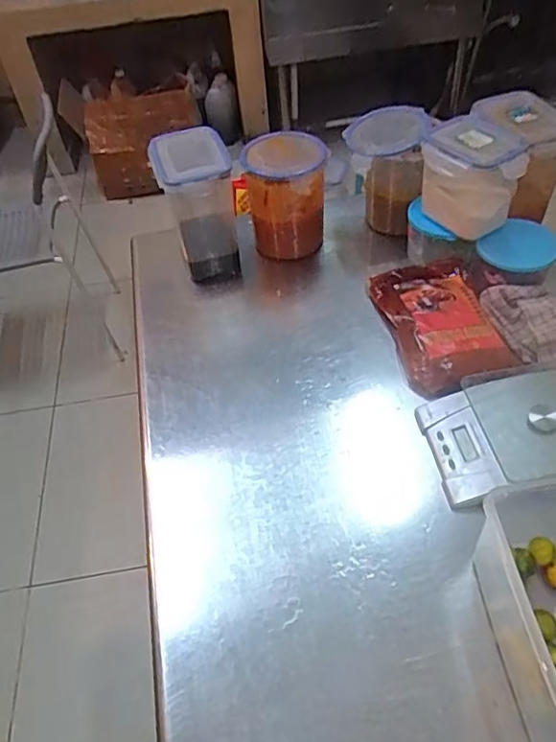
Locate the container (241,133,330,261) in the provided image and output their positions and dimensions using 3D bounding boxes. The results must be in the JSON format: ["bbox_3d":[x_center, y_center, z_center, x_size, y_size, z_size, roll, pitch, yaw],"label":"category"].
[{"bbox_3d":[0.013,-0.278,0.947,0.117,0.172,0.132,-4,48,3],"label":"container"}]

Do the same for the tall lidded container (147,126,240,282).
[{"bbox_3d":[-0.120,-0.253,0.916,0.103,0.217,0.134,-12,48,-4],"label":"tall lidded container"}]

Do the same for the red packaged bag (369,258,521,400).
[{"bbox_3d":[0.222,-0.065,0.815,0.135,0.039,0.248,-9,48,-2],"label":"red packaged bag"}]

